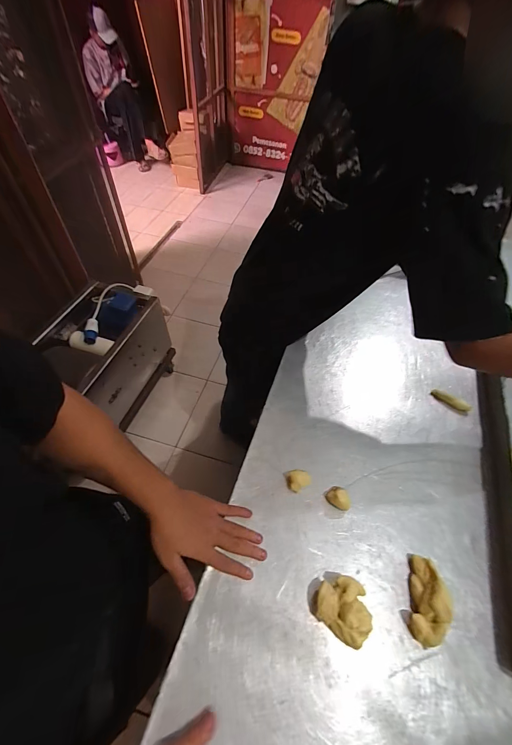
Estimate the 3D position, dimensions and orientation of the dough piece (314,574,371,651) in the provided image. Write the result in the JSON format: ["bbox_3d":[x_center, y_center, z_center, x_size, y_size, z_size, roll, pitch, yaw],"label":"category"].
[{"bbox_3d":[0.115,0.306,0.390,0.070,0.043,0.061,33,59,19],"label":"dough piece"}]

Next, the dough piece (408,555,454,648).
[{"bbox_3d":[0.230,0.303,0.400,0.039,0.048,0.095,17,55,9],"label":"dough piece"}]

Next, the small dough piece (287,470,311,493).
[{"bbox_3d":[0.069,0.178,0.491,0.034,0.024,0.029,-21,58,-17],"label":"small dough piece"}]

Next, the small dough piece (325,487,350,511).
[{"bbox_3d":[0.132,0.202,0.478,0.027,0.025,0.037,-34,63,-24],"label":"small dough piece"}]

